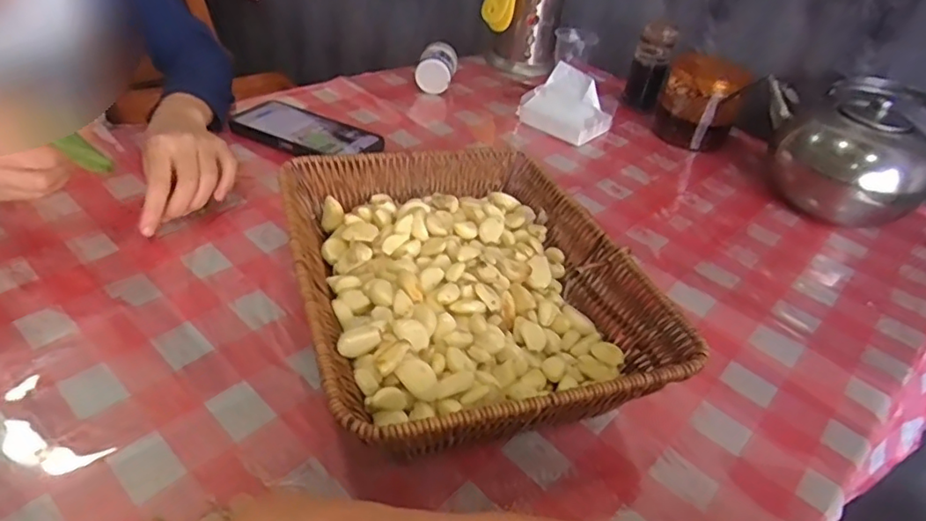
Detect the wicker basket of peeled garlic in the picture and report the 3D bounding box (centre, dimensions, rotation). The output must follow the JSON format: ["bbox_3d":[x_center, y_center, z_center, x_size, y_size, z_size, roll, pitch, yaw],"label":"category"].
[{"bbox_3d":[-0.001,0.017,0.444,0.233,0.073,0.287,-8,40,-19],"label":"wicker basket of peeled garlic"}]

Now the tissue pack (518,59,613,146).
[{"bbox_3d":[0.137,-0.206,0.769,0.104,0.066,0.084,29,42,25],"label":"tissue pack"}]

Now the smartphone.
[{"bbox_3d":[-0.179,-0.149,0.675,0.168,0.013,0.088,22,40,18],"label":"smartphone"}]

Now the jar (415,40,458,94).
[{"bbox_3d":[-0.037,-0.267,0.824,0.058,0.056,0.053,5,38,-4],"label":"jar"}]

